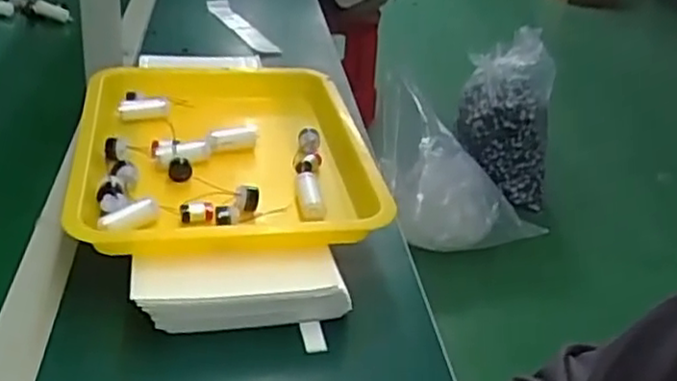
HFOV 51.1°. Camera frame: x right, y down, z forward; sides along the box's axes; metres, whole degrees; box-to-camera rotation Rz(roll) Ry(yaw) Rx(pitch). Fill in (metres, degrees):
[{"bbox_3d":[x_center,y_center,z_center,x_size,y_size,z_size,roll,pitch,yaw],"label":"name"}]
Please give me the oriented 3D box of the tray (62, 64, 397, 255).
[{"bbox_3d":[-0.103,-0.033,0.666,0.258,0.049,0.313,0,31,-14],"label":"tray"}]

